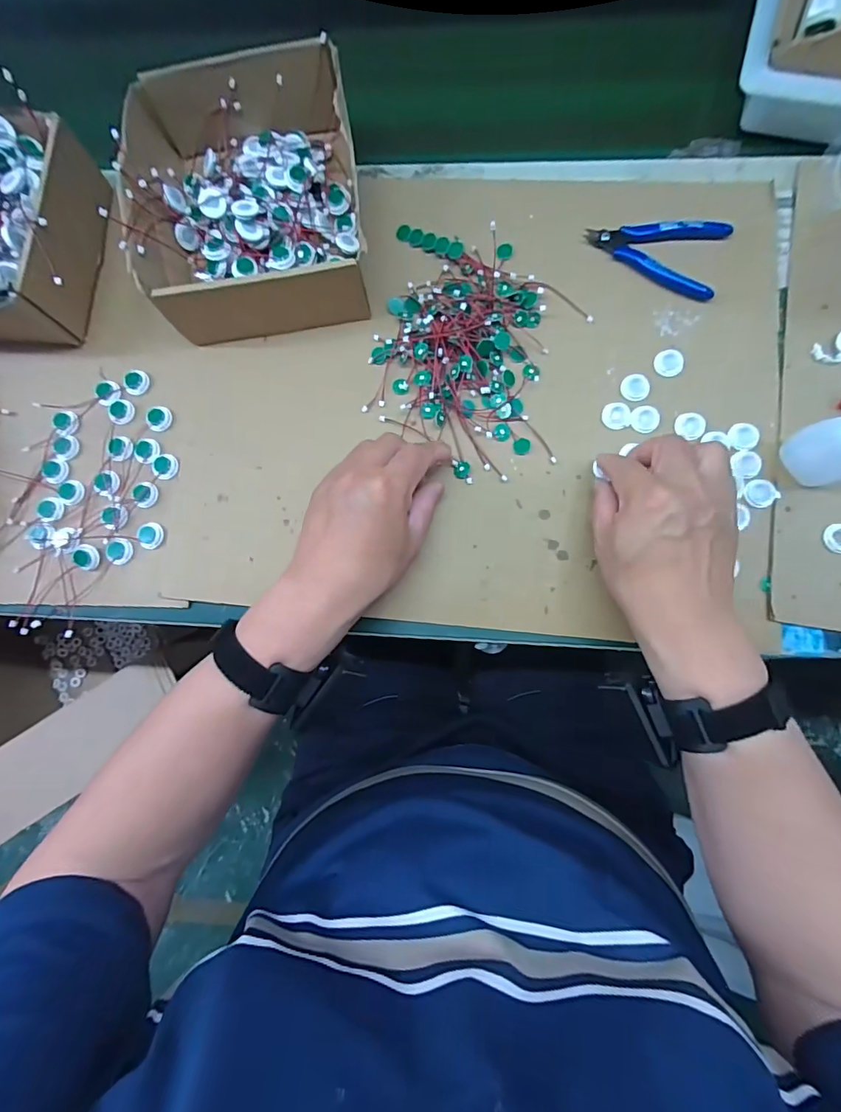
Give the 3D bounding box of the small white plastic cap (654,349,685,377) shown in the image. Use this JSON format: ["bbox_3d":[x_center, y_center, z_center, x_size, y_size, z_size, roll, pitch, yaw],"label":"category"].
[{"bbox_3d":[0.212,-0.165,0.398,0.023,0.007,0.024,-1,81,4],"label":"small white plastic cap"}]

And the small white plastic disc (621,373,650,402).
[{"bbox_3d":[0.183,-0.144,0.398,0.025,0.004,0.023,-1,81,4],"label":"small white plastic disc"}]

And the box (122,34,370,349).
[{"bbox_3d":[-0.151,-0.315,0.410,0.194,0.064,0.220,-10,81,3],"label":"box"}]

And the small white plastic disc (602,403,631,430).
[{"bbox_3d":[0.166,-0.119,0.396,0.022,0.004,0.023,-1,81,4],"label":"small white plastic disc"}]

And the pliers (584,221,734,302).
[{"bbox_3d":[0.207,-0.275,0.413,0.116,0.013,0.069,22,84,7],"label":"pliers"}]

